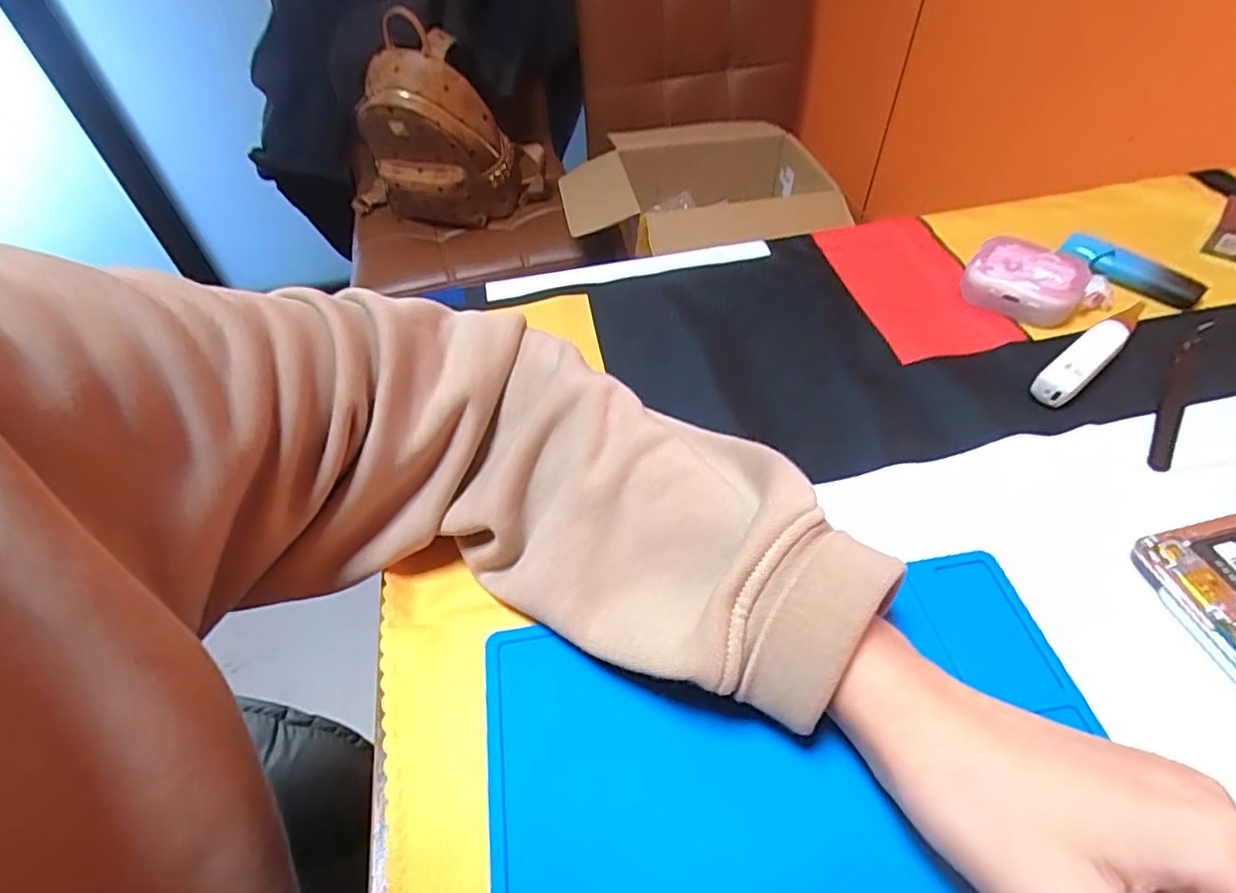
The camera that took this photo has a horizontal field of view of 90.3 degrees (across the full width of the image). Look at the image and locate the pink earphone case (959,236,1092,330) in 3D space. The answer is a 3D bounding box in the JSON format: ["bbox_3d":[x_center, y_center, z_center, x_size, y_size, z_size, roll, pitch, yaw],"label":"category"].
[{"bbox_3d":[0.257,-0.105,0.389,0.064,0.027,0.048,31,58,26],"label":"pink earphone case"}]

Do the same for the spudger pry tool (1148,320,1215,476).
[{"bbox_3d":[0.304,-0.031,0.333,0.011,0.009,0.121,28,57,24],"label":"spudger pry tool"}]

